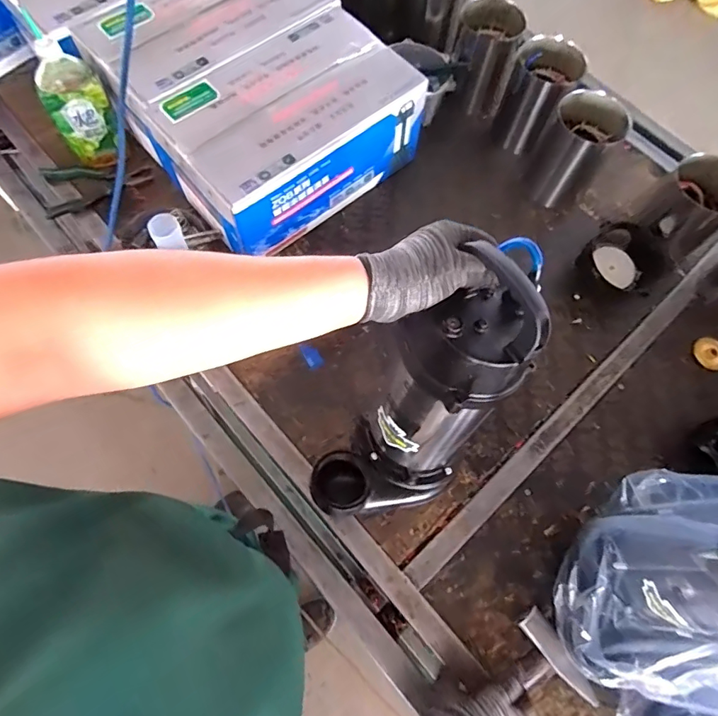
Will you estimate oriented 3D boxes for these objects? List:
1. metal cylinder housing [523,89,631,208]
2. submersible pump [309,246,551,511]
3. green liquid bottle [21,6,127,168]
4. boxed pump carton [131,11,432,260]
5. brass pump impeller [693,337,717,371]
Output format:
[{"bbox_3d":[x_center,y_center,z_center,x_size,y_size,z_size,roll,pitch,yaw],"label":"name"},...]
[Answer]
[{"bbox_3d":[0.388,-0.373,0.868,0.127,0.160,0.108,29,70,8],"label":"metal cylinder housing"},{"bbox_3d":[0.075,0.060,0.503,0.126,0.354,0.134,43,49,13],"label":"submersible pump"},{"bbox_3d":[-0.473,-0.422,0.805,0.098,0.204,0.073,-33,74,-14],"label":"green liquid bottle"},{"bbox_3d":[-0.117,-0.392,0.825,0.407,0.161,0.258,-37,75,-15],"label":"boxed pump carton"},{"bbox_3d":[0.612,-0.007,0.822,0.051,0.013,0.059,-22,71,-11],"label":"brass pump impeller"}]

